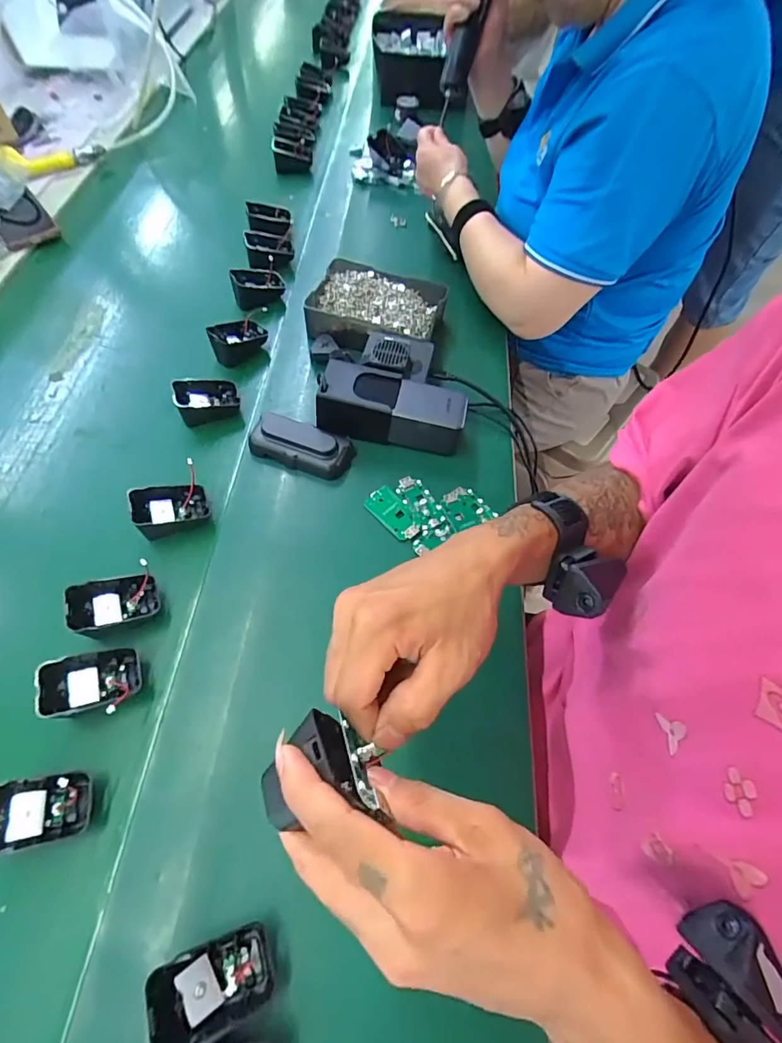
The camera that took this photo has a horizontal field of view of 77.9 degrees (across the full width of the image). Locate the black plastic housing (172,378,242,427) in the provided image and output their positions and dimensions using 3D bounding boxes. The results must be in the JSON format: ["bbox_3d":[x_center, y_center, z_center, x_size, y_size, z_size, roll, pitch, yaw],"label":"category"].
[{"bbox_3d":[-0.206,-0.138,0.547,0.066,0.032,0.049,-16,60,-11],"label":"black plastic housing"}]

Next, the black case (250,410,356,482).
[{"bbox_3d":[-0.095,-0.082,0.520,0.107,0.036,0.054,17,59,9],"label":"black case"}]

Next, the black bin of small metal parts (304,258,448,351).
[{"bbox_3d":[-0.017,-0.273,0.622,0.159,0.045,0.131,15,59,8],"label":"black bin of small metal parts"}]

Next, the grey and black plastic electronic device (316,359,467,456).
[{"bbox_3d":[0.002,-0.123,0.530,0.151,0.060,0.060,8,59,3],"label":"grey and black plastic electronic device"}]

